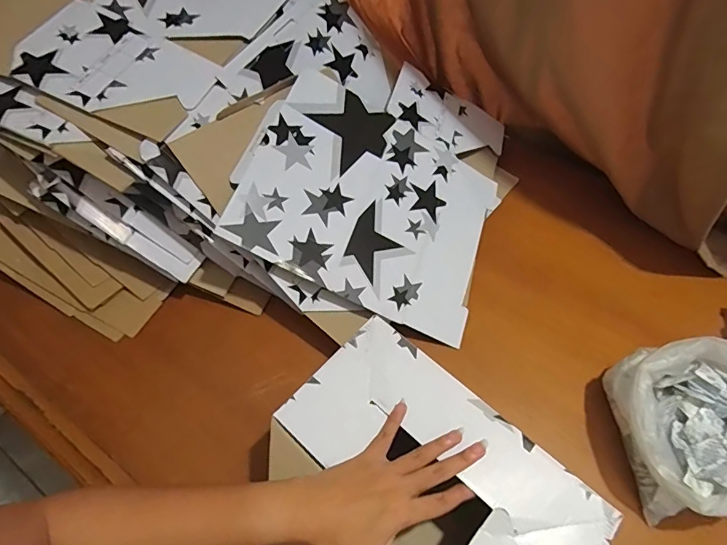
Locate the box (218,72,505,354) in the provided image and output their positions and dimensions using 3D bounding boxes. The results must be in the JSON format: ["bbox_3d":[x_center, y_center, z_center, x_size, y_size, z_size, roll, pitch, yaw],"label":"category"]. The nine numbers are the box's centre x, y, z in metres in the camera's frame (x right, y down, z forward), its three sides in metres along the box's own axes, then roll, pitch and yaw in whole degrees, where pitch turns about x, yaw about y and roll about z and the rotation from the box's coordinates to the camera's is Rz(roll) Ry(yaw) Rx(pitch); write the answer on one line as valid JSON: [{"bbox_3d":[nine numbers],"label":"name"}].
[{"bbox_3d":[0.016,-0.094,0.602,0.323,0.007,0.276,27,65,-12],"label":"box"}]

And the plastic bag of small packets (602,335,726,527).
[{"bbox_3d":[0.347,0.157,0.470,0.142,0.107,0.163,1,57,-1],"label":"plastic bag of small packets"}]

